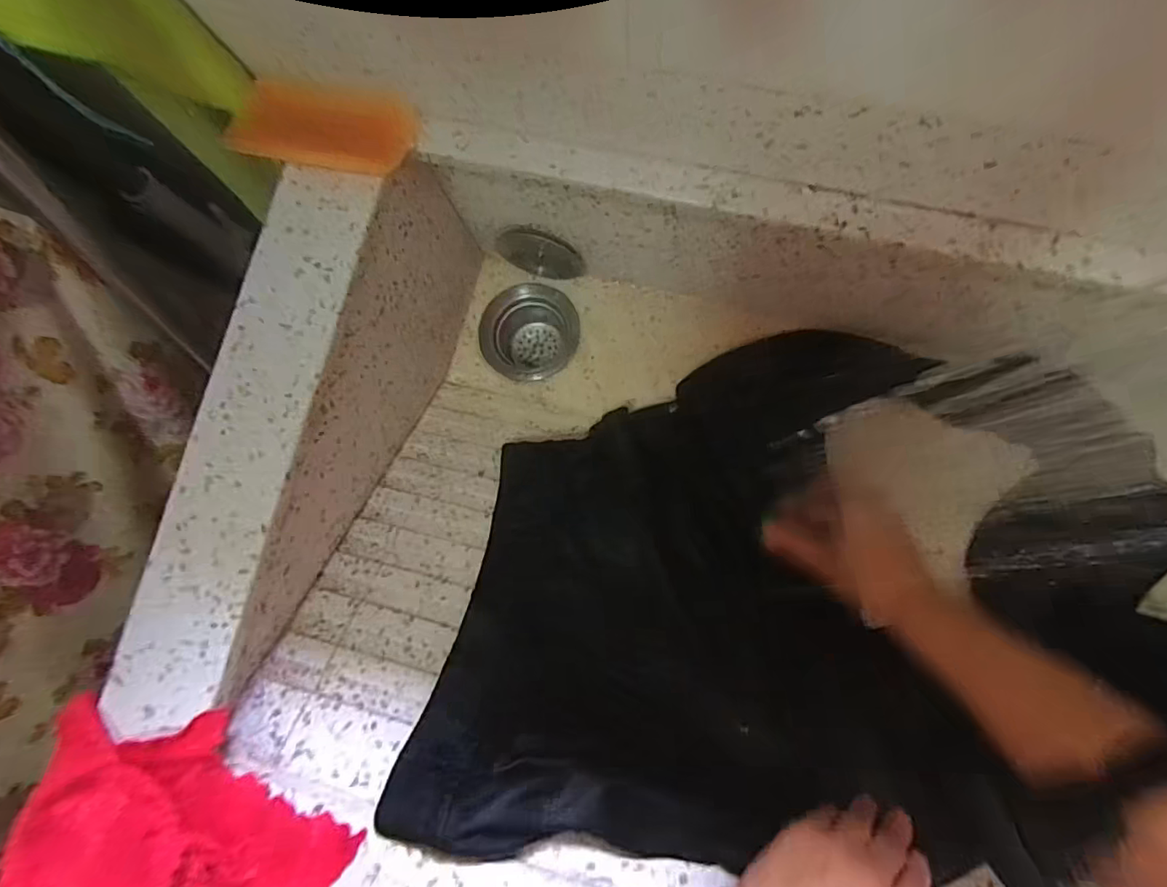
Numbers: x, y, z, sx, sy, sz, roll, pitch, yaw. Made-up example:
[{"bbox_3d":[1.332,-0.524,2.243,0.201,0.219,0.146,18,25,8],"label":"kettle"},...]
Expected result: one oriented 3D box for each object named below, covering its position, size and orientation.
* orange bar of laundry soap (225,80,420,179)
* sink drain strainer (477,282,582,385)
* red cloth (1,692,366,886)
[{"bbox_3d":[-0.186,-0.224,0.390,0.133,0.023,0.050,11,83,4],"label":"orange bar of laundry soap"},{"bbox_3d":[-0.058,-0.120,0.621,0.102,0.065,0.103,0,82,3],"label":"sink drain strainer"},{"bbox_3d":[-0.253,0.250,0.331,0.187,0.025,0.138,31,85,7],"label":"red cloth"}]

